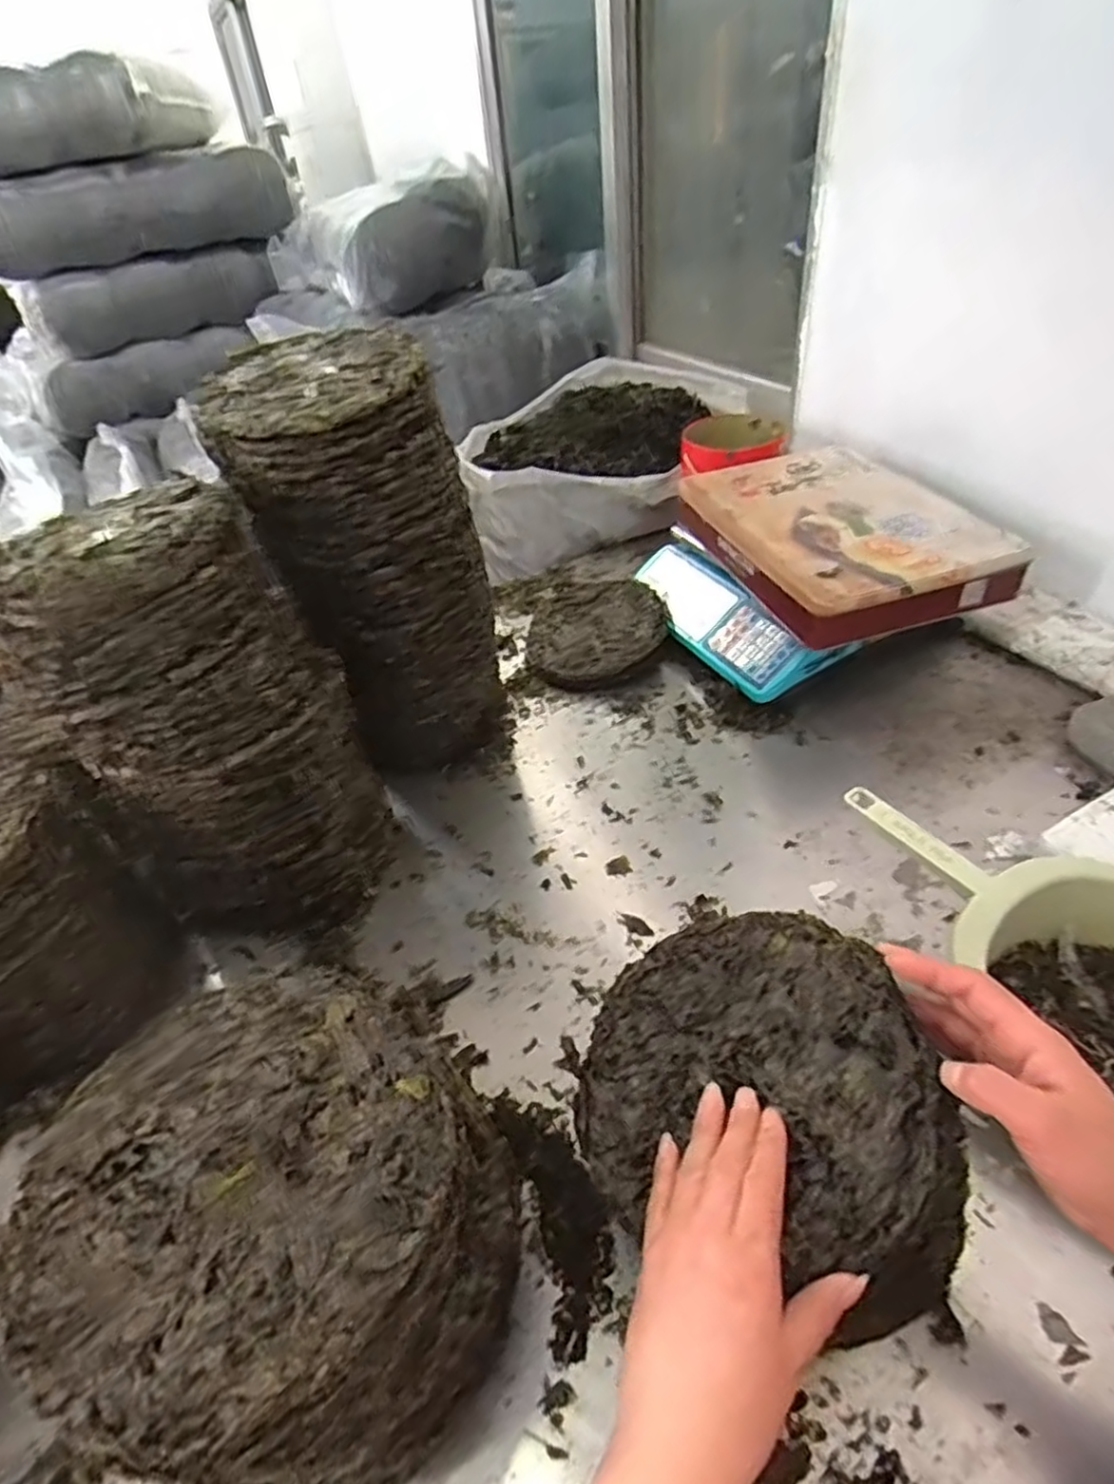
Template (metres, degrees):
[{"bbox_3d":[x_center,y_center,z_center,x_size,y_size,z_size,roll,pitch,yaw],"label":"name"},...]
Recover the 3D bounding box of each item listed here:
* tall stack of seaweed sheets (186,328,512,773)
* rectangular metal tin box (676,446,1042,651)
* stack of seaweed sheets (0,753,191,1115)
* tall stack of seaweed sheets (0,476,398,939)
[{"bbox_3d":[-0.180,-0.166,0.759,0.209,0.426,0.224,-9,40,-3],"label":"tall stack of seaweed sheets"},{"bbox_3d":[0.351,-0.274,0.933,0.282,0.065,0.394,-15,41,-9],"label":"rectangular metal tin box"},{"bbox_3d":[-0.463,0.162,0.595,0.186,0.226,0.212,19,47,27],"label":"stack of seaweed sheets"},{"bbox_3d":[-0.293,-0.004,0.621,0.189,0.373,0.187,1,41,9],"label":"tall stack of seaweed sheets"}]

